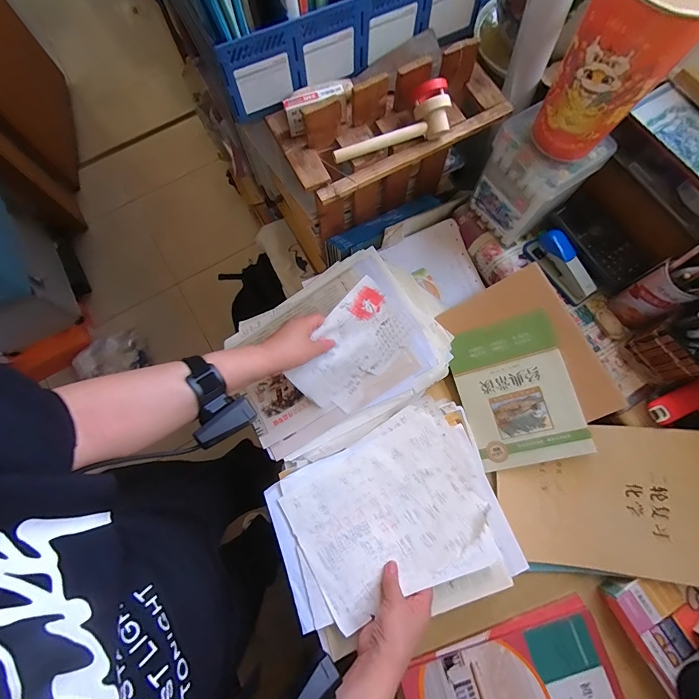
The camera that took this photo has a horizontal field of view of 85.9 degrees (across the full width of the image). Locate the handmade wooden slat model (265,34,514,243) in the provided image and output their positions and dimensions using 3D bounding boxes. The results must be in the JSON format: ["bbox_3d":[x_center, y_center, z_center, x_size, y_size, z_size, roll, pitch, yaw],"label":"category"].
[{"bbox_3d":[0.056,-0.246,0.518,0.261,0.245,0.094,-26,76,-6],"label":"handmade wooden slat model"}]

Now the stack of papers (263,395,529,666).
[{"bbox_3d":[0.063,0.233,0.521,0.315,0.035,0.253,-21,75,-4],"label":"stack of papers"}]

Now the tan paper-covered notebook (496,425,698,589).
[{"bbox_3d":[0.376,0.222,0.552,0.278,0.014,0.210,-2,86,23],"label":"tan paper-covered notebook"}]

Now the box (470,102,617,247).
[{"bbox_3d":[0.273,-0.257,0.565,0.111,0.153,0.118,-37,77,-8],"label":"box"}]

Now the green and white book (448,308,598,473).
[{"bbox_3d":[0.261,0.068,0.594,0.160,0.010,0.222,-19,80,19],"label":"green and white book"}]

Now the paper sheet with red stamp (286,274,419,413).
[{"bbox_3d":[0.002,0.004,0.575,0.197,0.023,0.129,-46,118,8],"label":"paper sheet with red stamp"}]

